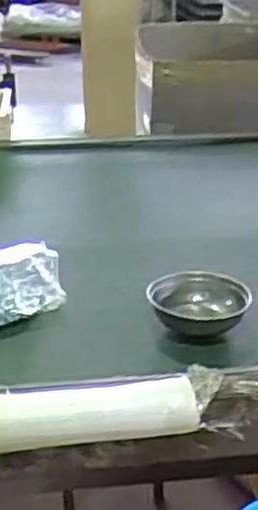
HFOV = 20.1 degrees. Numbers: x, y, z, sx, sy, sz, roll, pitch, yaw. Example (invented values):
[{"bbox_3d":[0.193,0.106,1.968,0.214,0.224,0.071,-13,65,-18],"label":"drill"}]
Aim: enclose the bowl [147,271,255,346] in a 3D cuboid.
[{"bbox_3d":[0.111,0.080,1.155,0.155,0.069,0.149,0,23,0],"label":"bowl"}]

